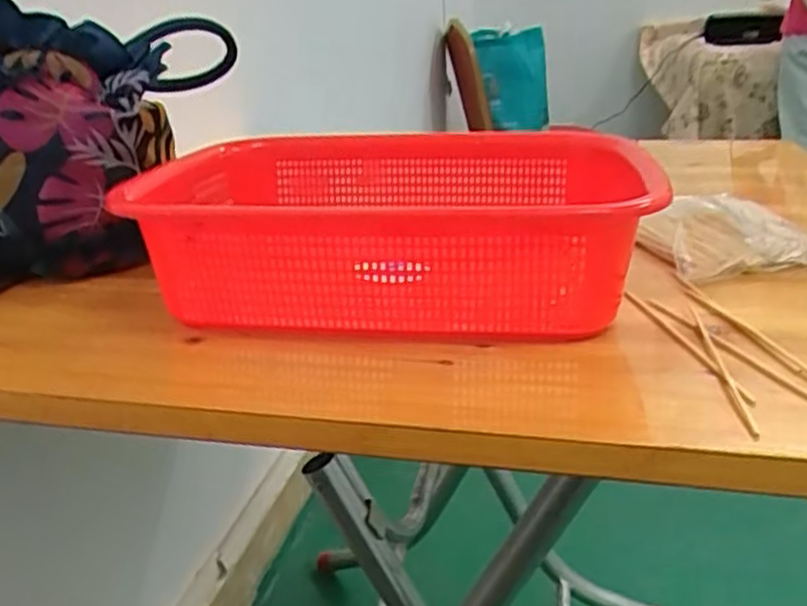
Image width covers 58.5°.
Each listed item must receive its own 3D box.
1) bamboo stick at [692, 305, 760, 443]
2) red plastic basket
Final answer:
[{"bbox_3d":[0.167,0.031,0.381,0.006,0.006,0.147,2,23,11],"label":"bamboo stick"},{"bbox_3d":[-0.003,-0.060,0.506,0.326,0.082,0.258,2,23,11],"label":"red plastic basket"}]

